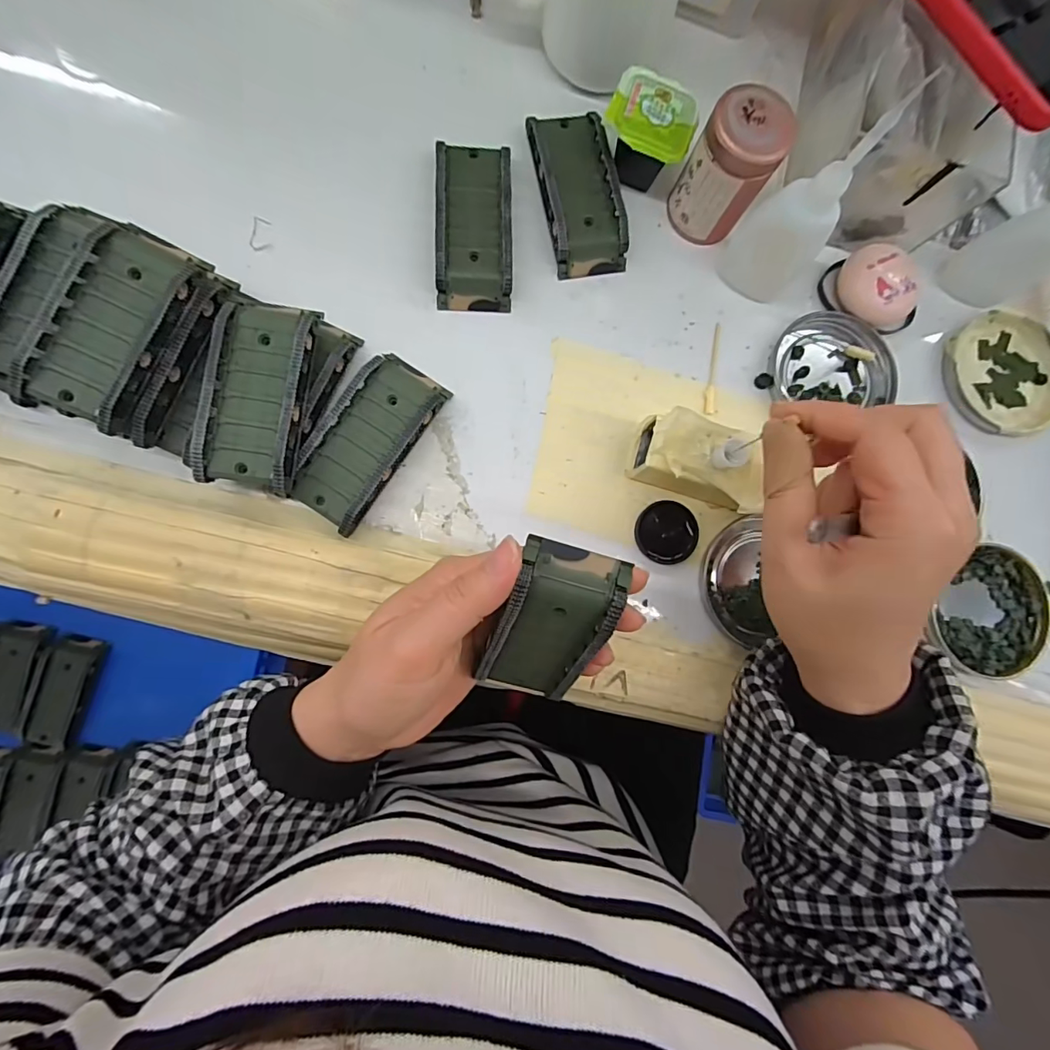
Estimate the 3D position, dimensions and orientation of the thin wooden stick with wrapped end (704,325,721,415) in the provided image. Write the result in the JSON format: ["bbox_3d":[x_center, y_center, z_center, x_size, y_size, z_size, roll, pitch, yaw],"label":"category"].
[{"bbox_3d":[0.115,-0.096,0.307,0.006,0.004,0.058,9,84,-5],"label":"thin wooden stick with wrapped end"}]

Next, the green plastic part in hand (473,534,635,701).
[{"bbox_3d":[0.009,0.048,0.214,0.042,0.089,0.020,14,41,-5],"label":"green plastic part in hand"}]

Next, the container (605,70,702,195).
[{"bbox_3d":[0.071,-0.230,0.297,0.049,0.036,0.048,23,83,-3],"label":"container"}]

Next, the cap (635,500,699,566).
[{"bbox_3d":[0.082,0.004,0.290,0.035,0.005,0.035,1,84,-6],"label":"cap"}]

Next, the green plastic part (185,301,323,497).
[{"bbox_3d":[-0.134,-0.066,0.254,0.044,0.024,0.094,9,84,-5],"label":"green plastic part"}]

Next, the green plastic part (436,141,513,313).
[{"bbox_3d":[-0.029,-0.175,0.292,0.042,0.017,0.096,0,85,-6],"label":"green plastic part"}]

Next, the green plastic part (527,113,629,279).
[{"bbox_3d":[0.031,-0.199,0.299,0.046,0.019,0.096,-11,86,-7],"label":"green plastic part"}]

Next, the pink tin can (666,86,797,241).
[{"bbox_3d":[0.114,-0.200,0.286,0.043,0.063,0.042,1,84,-6],"label":"pink tin can"}]

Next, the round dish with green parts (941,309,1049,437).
[{"bbox_3d":[0.312,-0.098,0.325,0.075,0.013,0.078,1,84,-6],"label":"round dish with green parts"}]

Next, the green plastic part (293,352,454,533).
[{"bbox_3d":[-0.084,-0.047,0.273,0.043,0.019,0.095,34,82,-2],"label":"green plastic part"}]

